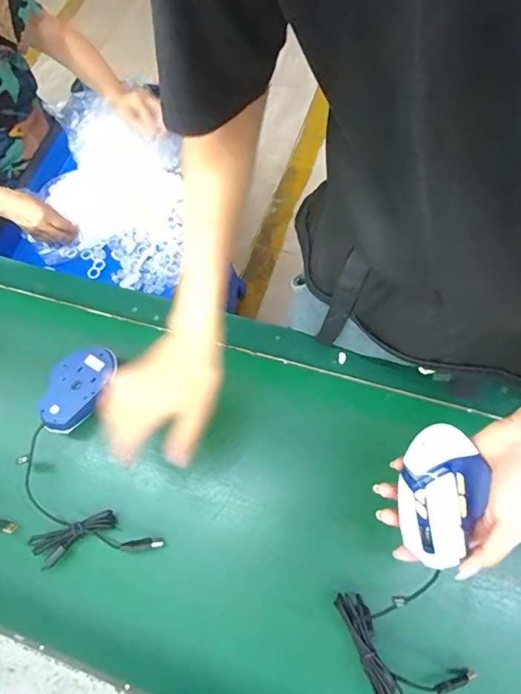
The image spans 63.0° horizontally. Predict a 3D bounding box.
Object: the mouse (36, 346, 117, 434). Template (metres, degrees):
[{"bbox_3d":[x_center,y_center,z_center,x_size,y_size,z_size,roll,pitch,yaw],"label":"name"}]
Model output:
[{"bbox_3d":[-0.241,0.058,0.572,0.075,0.046,0.120,18,71,11],"label":"mouse"}]

